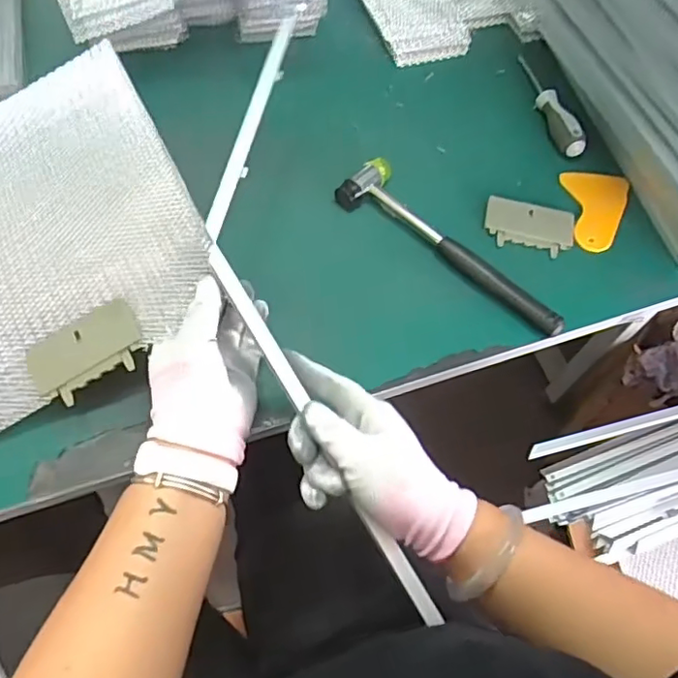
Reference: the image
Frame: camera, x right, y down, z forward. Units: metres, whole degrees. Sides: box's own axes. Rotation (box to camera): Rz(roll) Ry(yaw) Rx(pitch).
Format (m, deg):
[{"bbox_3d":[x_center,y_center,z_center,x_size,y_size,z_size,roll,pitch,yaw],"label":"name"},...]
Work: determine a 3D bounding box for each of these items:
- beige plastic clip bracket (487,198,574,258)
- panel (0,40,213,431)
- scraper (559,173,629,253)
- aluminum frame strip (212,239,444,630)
[{"bbox_3d":[0.189,-0.111,0.594,0.087,0.008,0.056,14,62,3],"label":"beige plastic clip bracket"},{"bbox_3d":[-0.258,-0.106,0.512,0.245,0.018,0.323,-28,68,-4],"label":"panel"},{"bbox_3d":[0.263,-0.130,0.612,0.065,0.008,0.097,8,61,1],"label":"scraper"},{"bbox_3d":[-0.013,0.064,0.434,0.018,0.009,0.310,-29,82,-18],"label":"aluminum frame strip"}]

